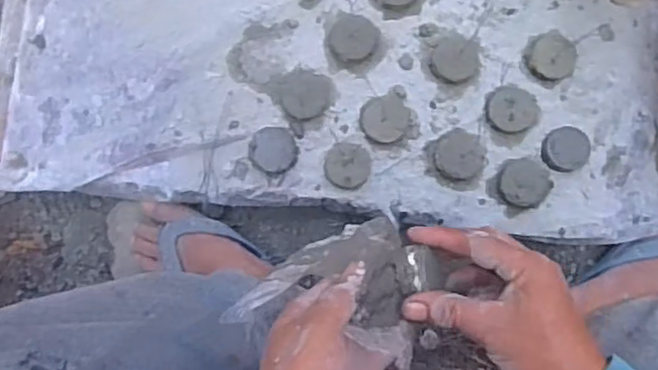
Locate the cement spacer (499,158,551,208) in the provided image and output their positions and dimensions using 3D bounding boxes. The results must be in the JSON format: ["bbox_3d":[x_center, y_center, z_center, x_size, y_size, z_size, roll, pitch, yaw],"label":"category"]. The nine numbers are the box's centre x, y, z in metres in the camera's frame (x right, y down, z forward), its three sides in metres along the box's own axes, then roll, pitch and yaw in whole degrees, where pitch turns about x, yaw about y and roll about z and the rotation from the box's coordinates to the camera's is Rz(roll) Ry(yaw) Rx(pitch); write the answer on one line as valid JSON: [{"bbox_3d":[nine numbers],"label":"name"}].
[{"bbox_3d":[0.193,-0.002,0.676,0.050,0.019,0.046,4,88,-1],"label":"cement spacer"}]

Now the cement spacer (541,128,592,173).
[{"bbox_3d":[0.230,-0.035,0.677,0.043,0.023,0.042,0,88,-1],"label":"cement spacer"}]

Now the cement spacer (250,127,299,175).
[{"bbox_3d":[-0.053,-0.034,0.673,0.045,0.019,0.044,0,88,-1],"label":"cement spacer"}]

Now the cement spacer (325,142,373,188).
[{"bbox_3d":[0.019,-0.018,0.670,0.043,0.027,0.043,0,88,-1],"label":"cement spacer"}]

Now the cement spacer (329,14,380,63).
[{"bbox_3d":[0.025,-0.143,0.672,0.048,0.023,0.048,0,88,-1],"label":"cement spacer"}]

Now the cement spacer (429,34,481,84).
[{"bbox_3d":[0.124,-0.123,0.676,0.050,0.018,0.044,-40,89,-2],"label":"cement spacer"}]

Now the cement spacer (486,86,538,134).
[{"bbox_3d":[0.180,-0.073,0.676,0.051,0.019,0.044,17,87,-1],"label":"cement spacer"}]

